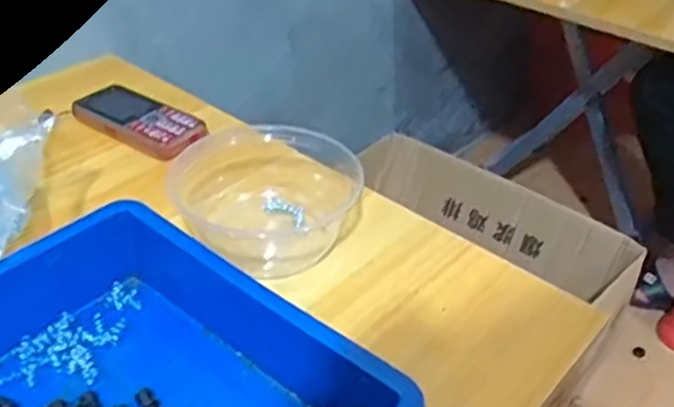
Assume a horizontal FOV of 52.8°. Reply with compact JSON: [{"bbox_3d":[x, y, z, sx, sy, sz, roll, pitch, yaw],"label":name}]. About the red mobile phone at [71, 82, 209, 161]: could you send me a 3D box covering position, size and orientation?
[{"bbox_3d":[-0.183,-0.078,0.631,0.129,0.021,0.058,23,41,25],"label":"red mobile phone"}]

